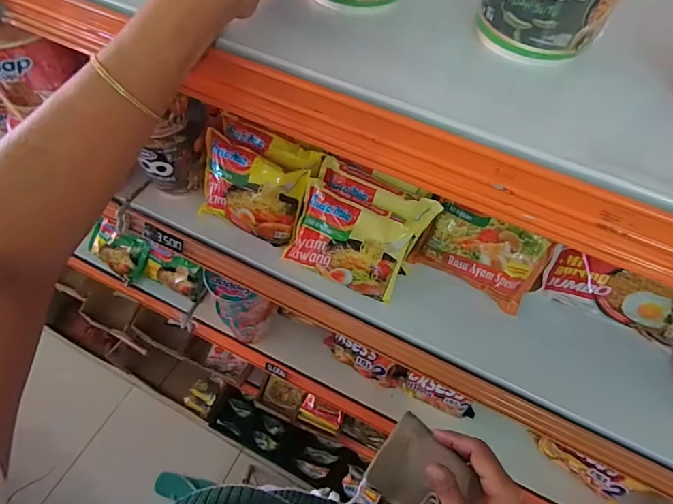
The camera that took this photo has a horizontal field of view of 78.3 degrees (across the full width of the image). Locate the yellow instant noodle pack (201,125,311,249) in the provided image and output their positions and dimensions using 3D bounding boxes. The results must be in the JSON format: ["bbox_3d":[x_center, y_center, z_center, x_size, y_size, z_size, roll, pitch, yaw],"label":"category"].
[{"bbox_3d":[-0.107,-0.074,0.514,0.130,0.107,0.030,26,32,15],"label":"yellow instant noodle pack"}]

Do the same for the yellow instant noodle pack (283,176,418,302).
[{"bbox_3d":[0.014,-0.011,0.490,0.135,0.098,0.028,25,16,11],"label":"yellow instant noodle pack"}]

